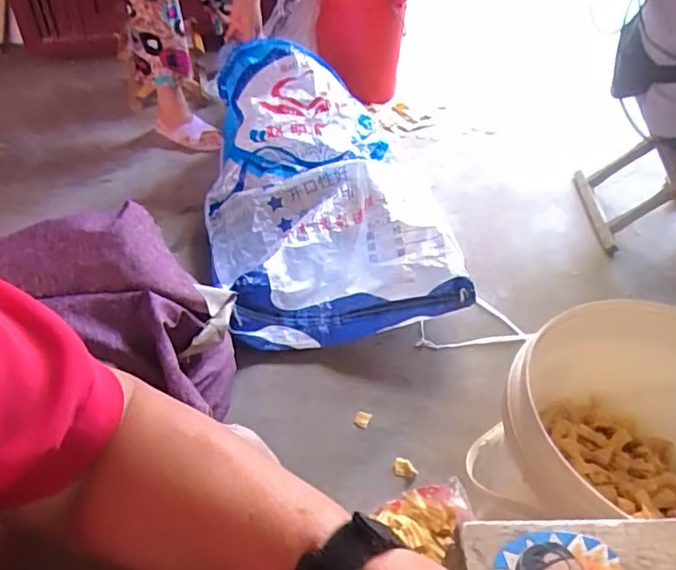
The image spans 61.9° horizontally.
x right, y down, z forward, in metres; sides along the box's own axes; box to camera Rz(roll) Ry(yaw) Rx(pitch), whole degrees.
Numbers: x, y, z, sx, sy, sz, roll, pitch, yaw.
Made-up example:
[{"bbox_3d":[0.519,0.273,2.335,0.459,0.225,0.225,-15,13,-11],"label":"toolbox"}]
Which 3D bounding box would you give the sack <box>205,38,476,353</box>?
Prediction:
[{"bbox_3d":[-0.024,-0.242,1.208,0.493,0.252,0.729,-6,44,-8],"label":"sack"}]

